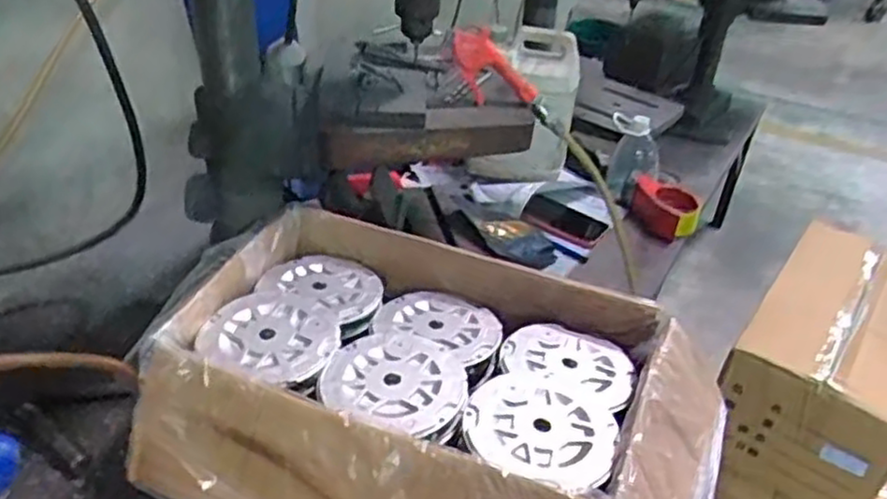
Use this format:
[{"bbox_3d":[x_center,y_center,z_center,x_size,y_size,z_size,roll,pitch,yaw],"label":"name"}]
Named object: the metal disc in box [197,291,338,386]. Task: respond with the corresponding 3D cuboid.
[{"bbox_3d":[-0.171,0.085,0.745,0.128,0.016,0.120,2,36,-2],"label":"metal disc in box"}]

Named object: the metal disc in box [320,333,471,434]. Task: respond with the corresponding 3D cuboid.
[{"bbox_3d":[-0.045,0.122,0.711,0.137,0.008,0.121,19,39,20],"label":"metal disc in box"}]

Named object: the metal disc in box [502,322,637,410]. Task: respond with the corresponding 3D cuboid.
[{"bbox_3d":[0.126,0.114,0.745,0.130,0.015,0.105,15,38,16],"label":"metal disc in box"}]

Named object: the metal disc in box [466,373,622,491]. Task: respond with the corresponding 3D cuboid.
[{"bbox_3d":[0.088,0.159,0.658,0.132,0.011,0.111,19,39,21],"label":"metal disc in box"}]

